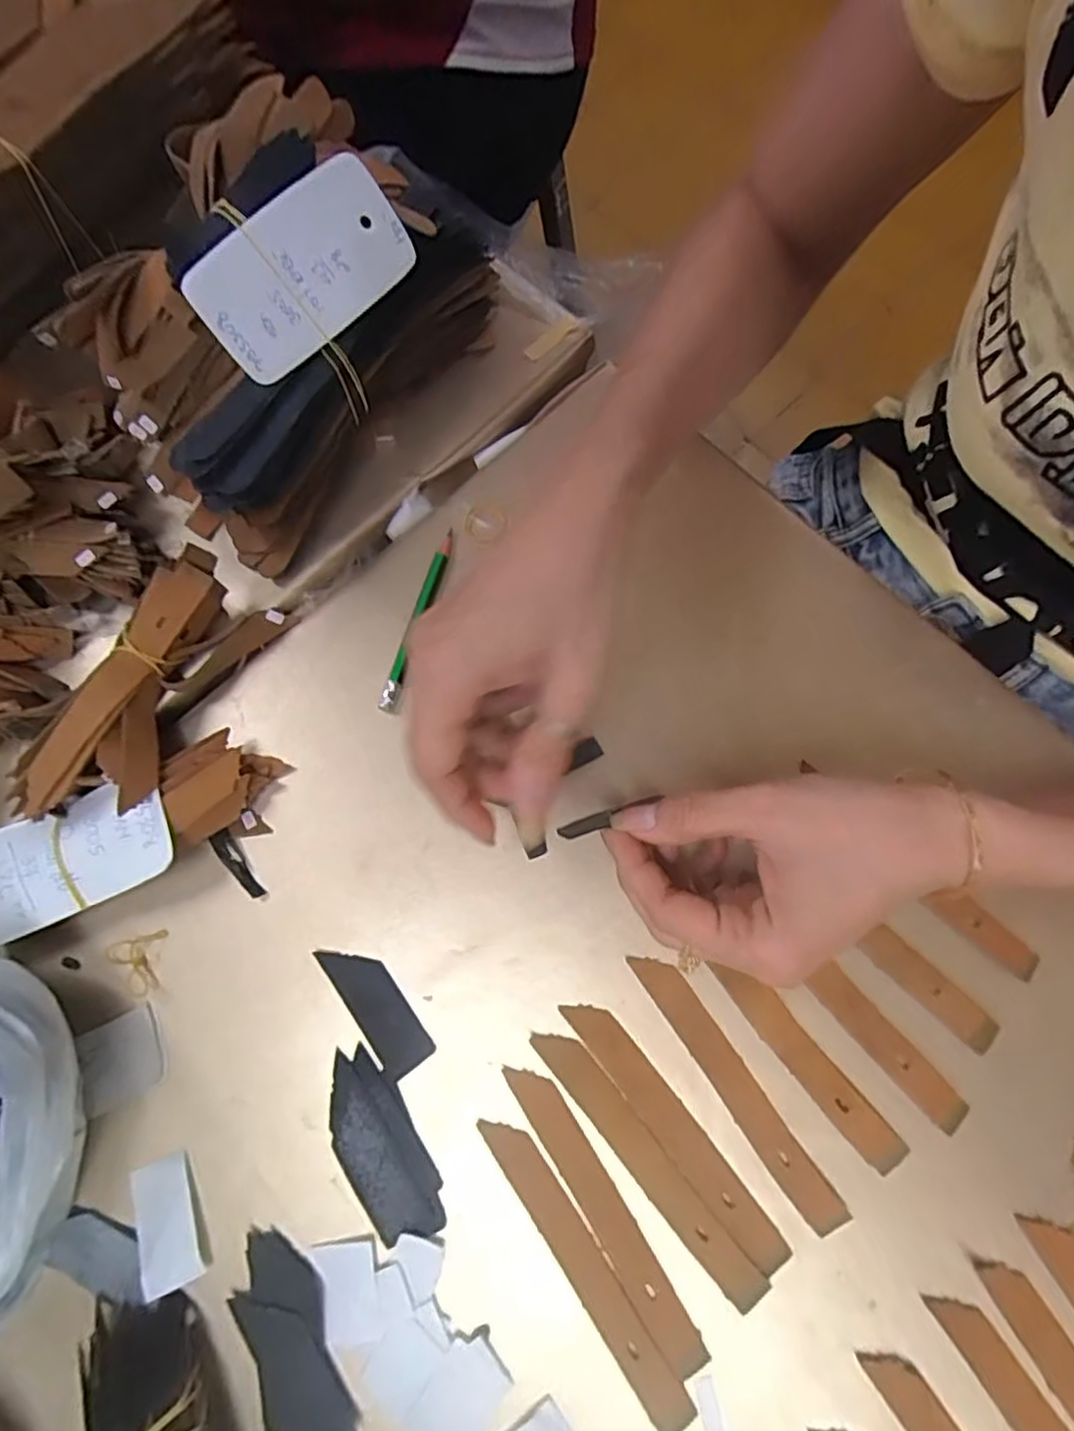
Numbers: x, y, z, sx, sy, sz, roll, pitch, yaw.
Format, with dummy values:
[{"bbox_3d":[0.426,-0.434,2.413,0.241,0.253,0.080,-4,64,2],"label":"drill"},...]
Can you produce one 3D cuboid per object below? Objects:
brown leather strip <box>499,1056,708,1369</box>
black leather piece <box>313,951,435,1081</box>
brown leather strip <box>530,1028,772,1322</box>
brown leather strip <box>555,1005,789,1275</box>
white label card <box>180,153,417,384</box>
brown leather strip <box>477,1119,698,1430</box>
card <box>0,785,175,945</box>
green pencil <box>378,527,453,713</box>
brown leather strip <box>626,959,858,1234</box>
[{"bbox_3d":[0.027,0.203,0.276,0.017,0.004,0.125,-33,76,-7],"label":"brown leather strip"},{"bbox_3d":[-0.072,0.128,0.300,0.023,0.004,0.063,-36,76,-8],"label":"black leather piece"},{"bbox_3d":[0.045,0.184,0.280,0.017,0.004,0.127,-39,77,-9],"label":"brown leather strip"},{"bbox_3d":[0.057,0.175,0.285,0.017,0.004,0.124,-38,77,-9],"label":"brown leather strip"},{"bbox_3d":[-0.106,-0.207,0.311,0.104,0.007,0.053,-43,122,-9],"label":"white label card"},{"bbox_3d":[0.018,0.221,0.271,0.017,0.004,0.125,-34,76,-8],"label":"brown leather strip"},{"bbox_3d":[-0.216,0.065,0.302,0.102,0.006,0.052,-24,73,-2],"label":"card"},{"bbox_3d":[-0.061,-0.051,0.347,0.009,0.007,0.104,15,75,6],"label":"green pencil"},{"bbox_3d":[0.084,0.157,0.287,0.017,0.004,0.125,-33,76,-8],"label":"brown leather strip"}]

